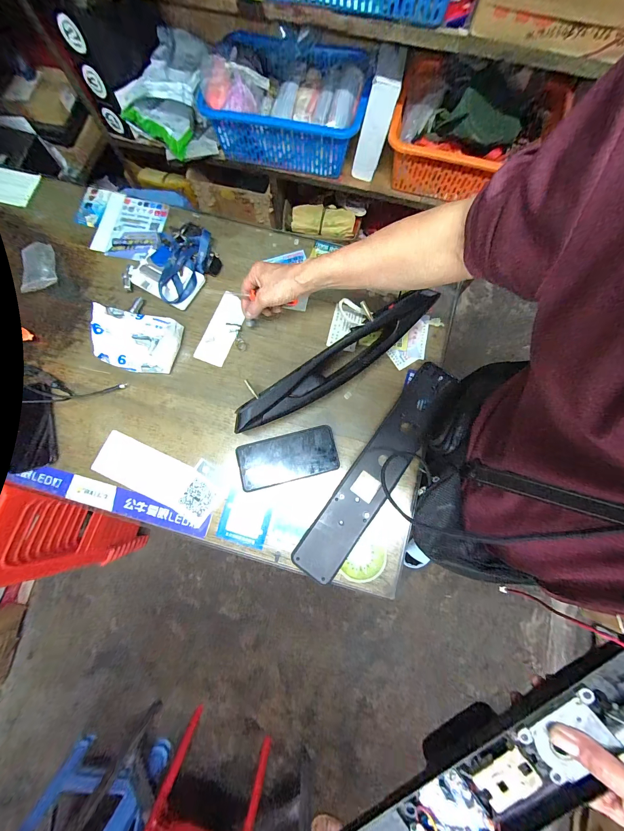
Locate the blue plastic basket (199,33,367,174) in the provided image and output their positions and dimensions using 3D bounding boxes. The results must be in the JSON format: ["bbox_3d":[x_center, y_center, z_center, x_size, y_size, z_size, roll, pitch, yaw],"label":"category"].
[{"bbox_3d":[-0.071,-0.969,0.913,0.459,0.174,0.279,15,80,3],"label":"blue plastic basket"}]

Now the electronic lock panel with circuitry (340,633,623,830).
[{"bbox_3d":[0.173,0.349,0.284,0.406,0.050,0.083,-43,82,6],"label":"electronic lock panel with circuitry"}]

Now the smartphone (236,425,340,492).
[{"bbox_3d":[-0.040,0.068,0.475,0.158,0.012,0.075,-13,79,-2],"label":"smartphone"}]

